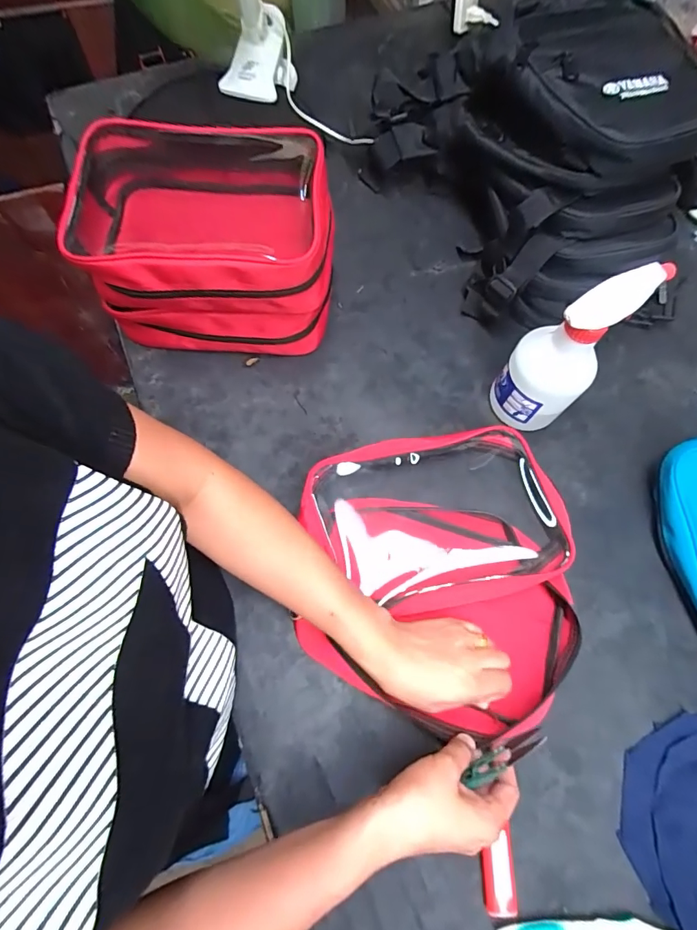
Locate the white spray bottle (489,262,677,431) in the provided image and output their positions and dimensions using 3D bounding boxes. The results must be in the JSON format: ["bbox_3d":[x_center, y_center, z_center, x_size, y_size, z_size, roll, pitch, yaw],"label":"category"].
[{"bbox_3d":[0.202,-0.104,0.416,0.072,0.185,0.072,1,70,-2],"label":"white spray bottle"}]

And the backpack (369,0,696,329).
[{"bbox_3d":[0.214,-0.370,0.510,0.257,0.190,0.376,-23,72,-10],"label":"backpack"}]

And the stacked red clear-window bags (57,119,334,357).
[{"bbox_3d":[-0.146,-0.233,0.473,0.243,0.155,0.169,1,70,-1],"label":"stacked red clear-window bags"}]

